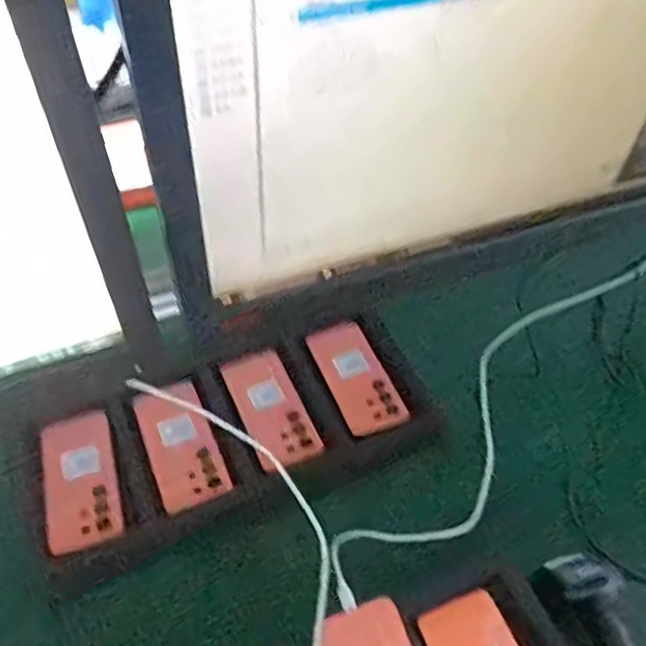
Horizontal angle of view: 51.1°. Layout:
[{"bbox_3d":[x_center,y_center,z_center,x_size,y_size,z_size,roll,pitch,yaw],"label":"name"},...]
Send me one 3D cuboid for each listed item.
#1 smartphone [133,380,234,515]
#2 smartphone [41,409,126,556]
[{"bbox_3d":[-0.166,0.140,0.786,0.076,0.004,0.151,-20,59,-14],"label":"smartphone"},{"bbox_3d":[-0.269,0.174,0.751,0.078,0.005,0.148,-10,62,-17],"label":"smartphone"}]

